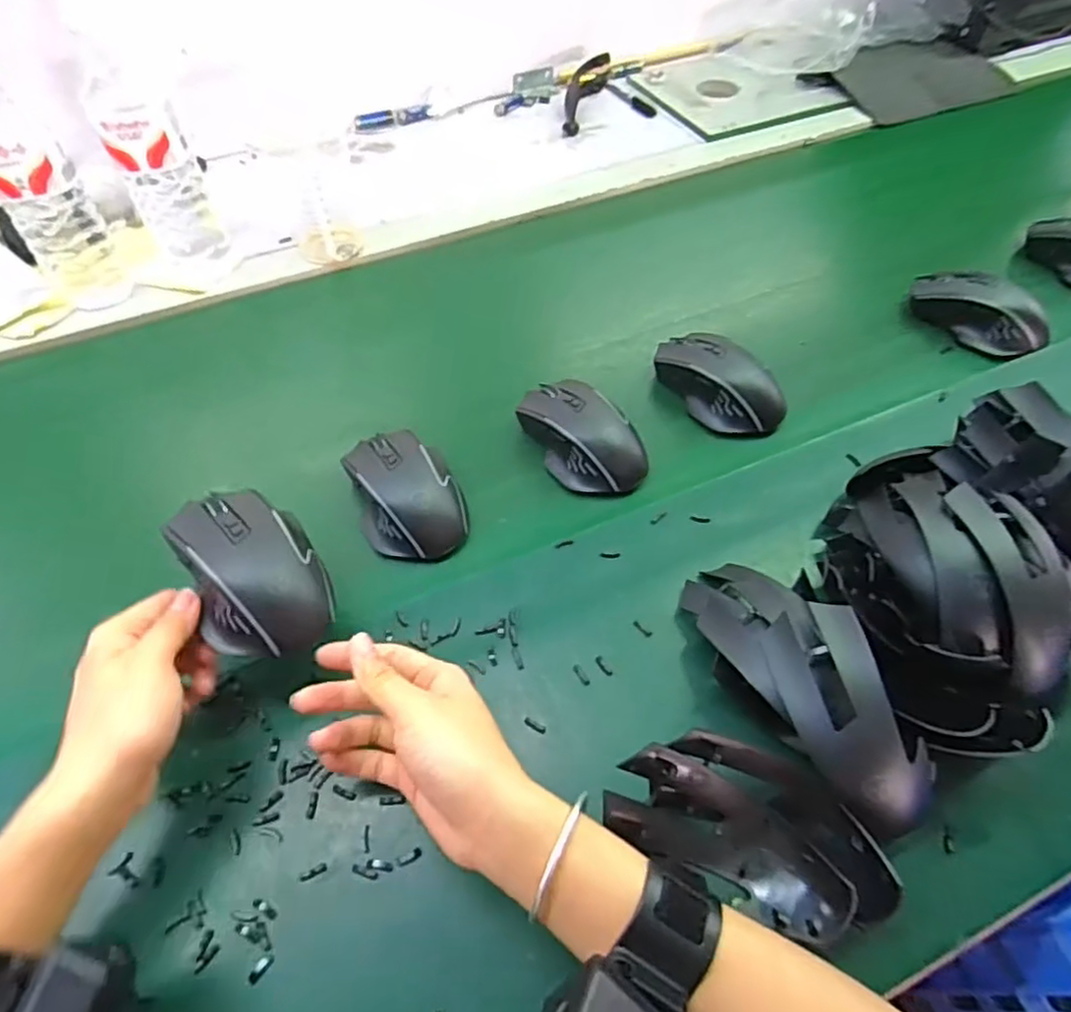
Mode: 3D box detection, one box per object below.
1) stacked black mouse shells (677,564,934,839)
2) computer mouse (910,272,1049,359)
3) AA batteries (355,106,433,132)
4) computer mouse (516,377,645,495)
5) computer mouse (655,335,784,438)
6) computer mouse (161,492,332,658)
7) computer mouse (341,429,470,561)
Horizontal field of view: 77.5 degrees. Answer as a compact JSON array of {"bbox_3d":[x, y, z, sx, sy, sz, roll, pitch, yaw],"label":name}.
[{"bbox_3d":[0.146,0.094,0.372,0.062,0.067,0.168,-28,57,-18],"label":"stacked black mouse shells"},{"bbox_3d":[0.394,-0.173,0.593,0.055,0.040,0.120,-34,59,-21],"label":"computer mouse"},{"bbox_3d":[-0.184,-0.502,0.865,0.098,0.018,0.012,-10,54,-5],"label":"AA batteries"},{"bbox_3d":[0.034,-0.057,0.514,0.061,0.035,0.111,-30,58,-19],"label":"computer mouse"},{"bbox_3d":[0.149,-0.103,0.546,0.060,0.033,0.111,-25,56,-16],"label":"computer mouse"},{"bbox_3d":[-0.160,0.037,0.387,0.074,0.041,0.100,-28,87,-38],"label":"computer mouse"},{"bbox_3d":[-0.094,-0.012,0.484,0.071,0.034,0.106,-20,55,-12],"label":"computer mouse"}]

